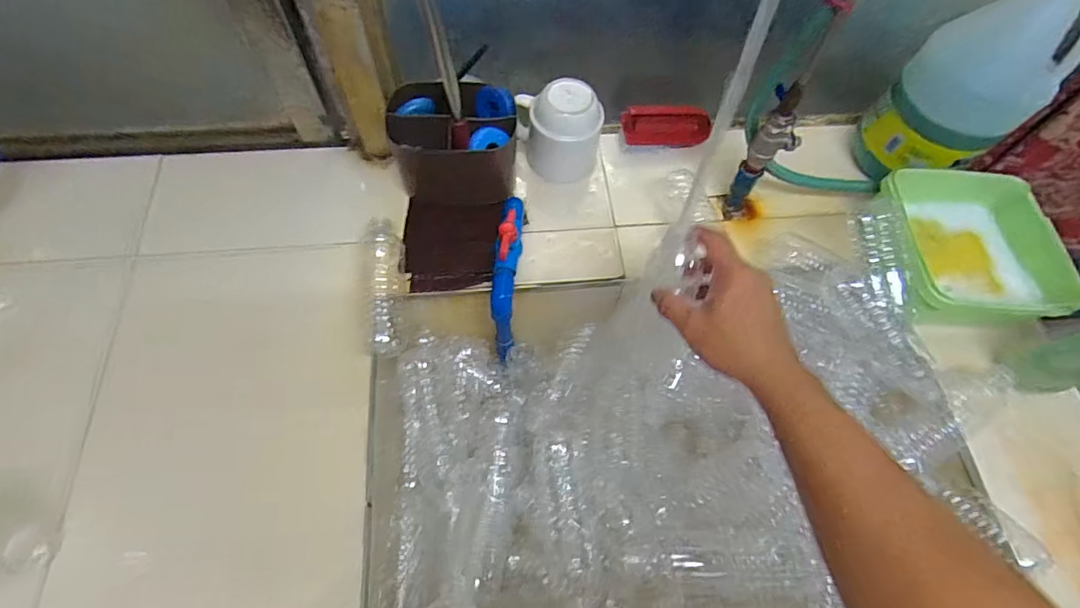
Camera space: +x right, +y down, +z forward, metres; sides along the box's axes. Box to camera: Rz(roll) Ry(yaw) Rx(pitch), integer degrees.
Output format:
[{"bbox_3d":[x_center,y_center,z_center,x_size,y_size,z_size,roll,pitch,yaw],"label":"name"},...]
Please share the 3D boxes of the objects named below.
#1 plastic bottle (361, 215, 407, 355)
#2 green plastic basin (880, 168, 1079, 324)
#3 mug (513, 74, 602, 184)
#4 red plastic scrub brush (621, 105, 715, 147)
[{"bbox_3d":[-0.186,-0.020,0.599,0.051,0.060,0.165,-9,64,-8],"label":"plastic bottle"},{"bbox_3d":[0.525,-0.063,0.628,0.208,0.084,0.227,2,63,-2],"label":"green plastic basin"},{"bbox_3d":[0.025,-0.222,0.660,0.112,0.122,0.081,-1,64,-4],"label":"mug"},{"bbox_3d":[0.180,-0.251,0.716,0.129,0.045,0.041,3,63,-2],"label":"red plastic scrub brush"}]

